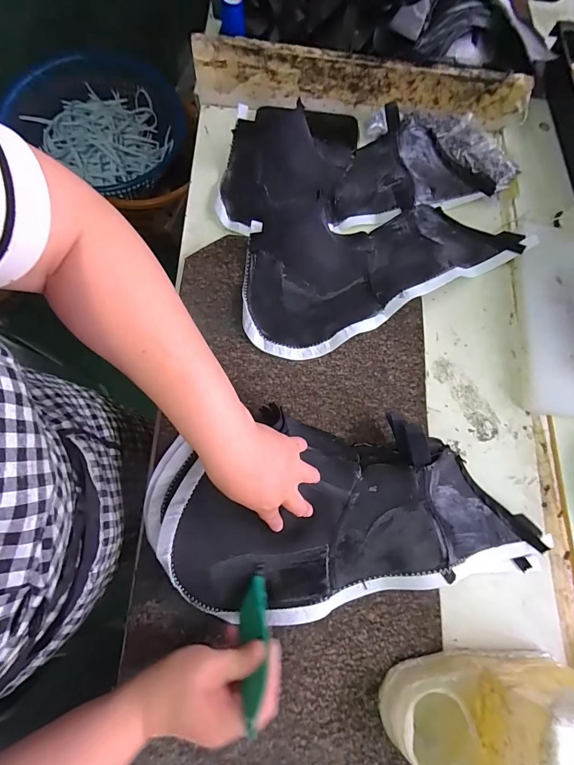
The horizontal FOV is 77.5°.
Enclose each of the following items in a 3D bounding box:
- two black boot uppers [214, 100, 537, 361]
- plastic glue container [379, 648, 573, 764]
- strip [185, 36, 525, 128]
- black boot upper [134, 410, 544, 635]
[{"bbox_3d":[0.126,-0.282,0.542,0.479,0.066,0.368,-27,78,-11],"label":"two black boot uppers"},{"bbox_3d":[0.204,0.326,0.325,0.207,0.116,0.100,6,74,-3],"label":"plastic glue container"},{"bbox_3d":[0.125,-0.478,0.569,0.533,0.084,0.021,2,74,-4],"label":"strip"},{"bbox_3d":[0.073,0.144,0.403,0.444,0.044,0.212,0,75,-5],"label":"black boot upper"}]

